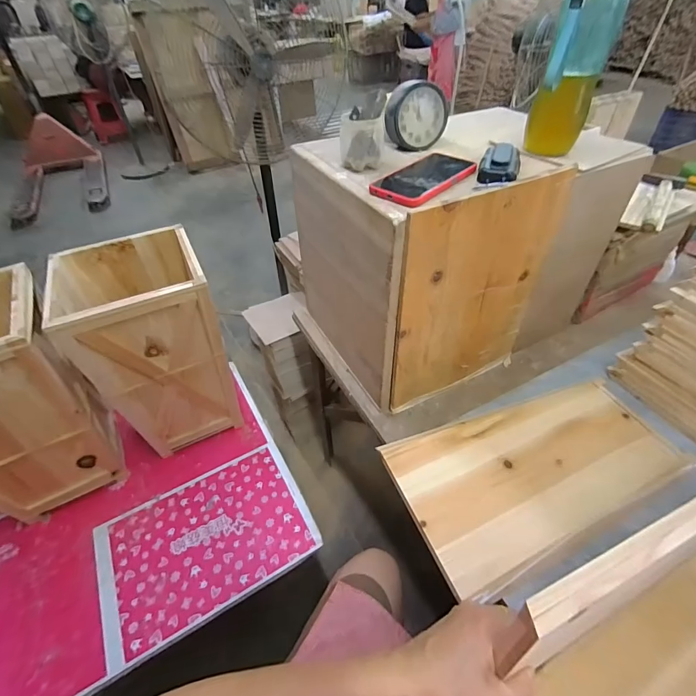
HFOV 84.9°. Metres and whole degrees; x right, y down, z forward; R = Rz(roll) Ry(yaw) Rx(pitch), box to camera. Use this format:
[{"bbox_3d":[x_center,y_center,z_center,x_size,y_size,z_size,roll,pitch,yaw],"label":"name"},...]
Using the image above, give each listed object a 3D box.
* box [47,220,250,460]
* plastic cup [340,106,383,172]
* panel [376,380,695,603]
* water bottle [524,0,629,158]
[{"bbox_3d":[-0.418,-0.007,0.863,0.253,0.411,0.248,-21,47,-18],"label":"box"},{"bbox_3d":[0.020,-0.304,0.557,0.060,0.066,0.048,-2,44,1],"label":"plastic cup"},{"bbox_3d":[0.292,0.179,0.596,0.431,0.019,0.225,-17,46,-14],"label":"panel"},{"bbox_3d":[0.307,-0.382,0.510,0.079,0.225,0.066,16,47,18],"label":"water bottle"}]

